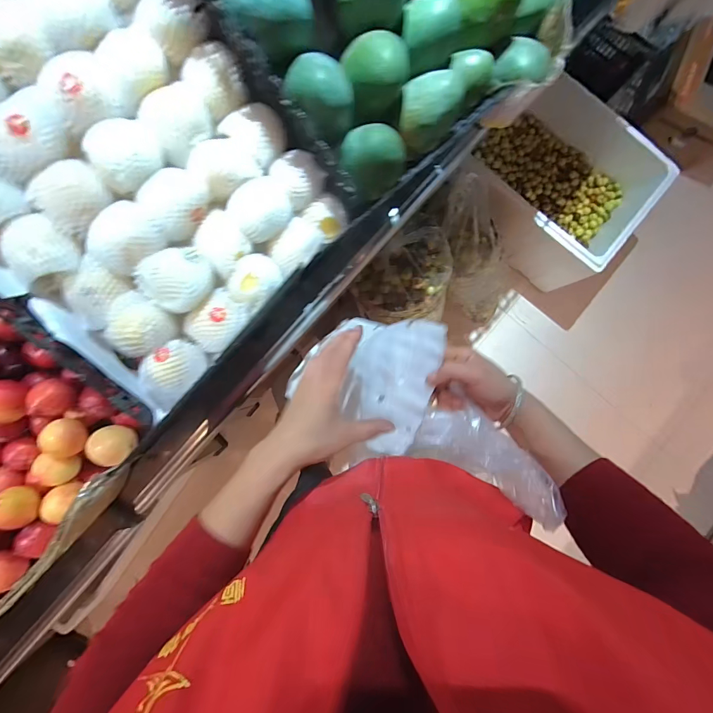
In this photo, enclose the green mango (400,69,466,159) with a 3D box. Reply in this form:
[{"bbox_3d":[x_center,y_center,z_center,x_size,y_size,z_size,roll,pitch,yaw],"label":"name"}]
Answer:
[{"bbox_3d":[0.096,-0.328,0.482,0.084,0.076,0.075,4,85,-3],"label":"green mango"}]

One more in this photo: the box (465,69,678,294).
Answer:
[{"bbox_3d":[0.663,-0.548,1.181,0.473,0.282,0.431,38,84,0],"label":"box"}]

